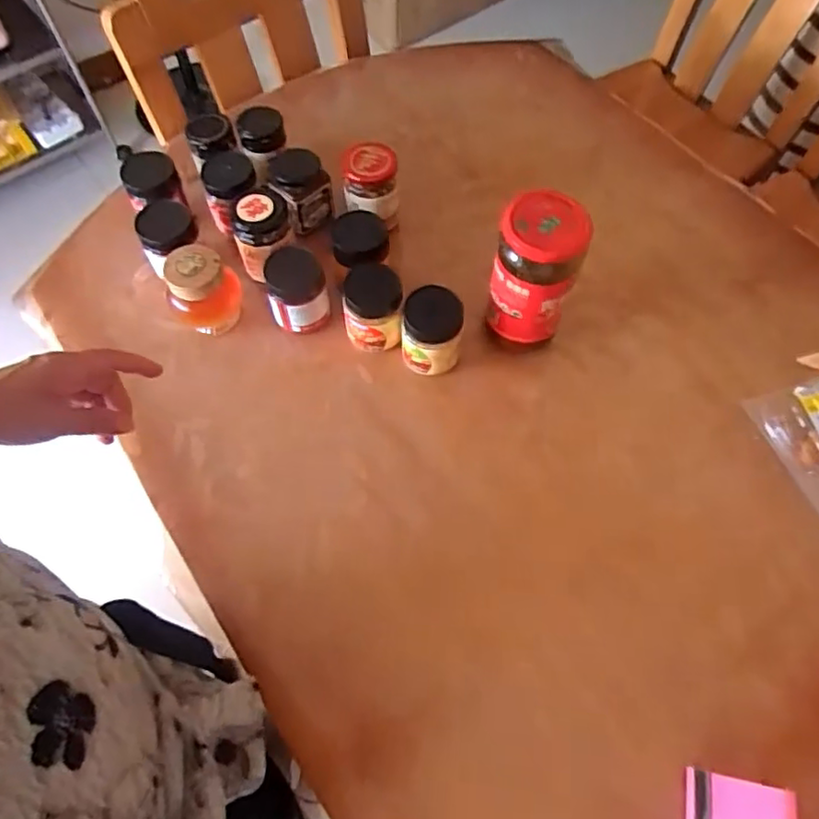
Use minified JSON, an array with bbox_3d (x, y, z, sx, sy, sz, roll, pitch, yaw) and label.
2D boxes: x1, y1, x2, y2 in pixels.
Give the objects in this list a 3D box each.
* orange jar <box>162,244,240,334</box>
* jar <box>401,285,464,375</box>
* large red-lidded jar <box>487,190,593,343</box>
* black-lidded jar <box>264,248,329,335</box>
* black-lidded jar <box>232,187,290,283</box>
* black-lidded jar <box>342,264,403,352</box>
[{"bbox_3d":[-0.236,-0.132,0.703,0.078,0.102,0.066,18,65,9],"label":"orange jar"},{"bbox_3d":[0.024,-0.085,0.675,0.063,0.089,0.058,0,63,0],"label":"jar"},{"bbox_3d":[0.131,-0.144,0.635,0.080,0.147,0.079,0,63,0],"label":"large red-lidded jar"},{"bbox_3d":[-0.128,-0.134,0.711,0.064,0.090,0.070,0,63,0],"label":"black-lidded jar"},{"bbox_3d":[-0.170,-0.207,0.713,0.063,0.082,0.058,-15,64,-7],"label":"black-lidded jar"},{"bbox_3d":[-0.040,-0.113,0.698,0.062,0.087,0.065,0,63,0],"label":"black-lidded jar"}]

